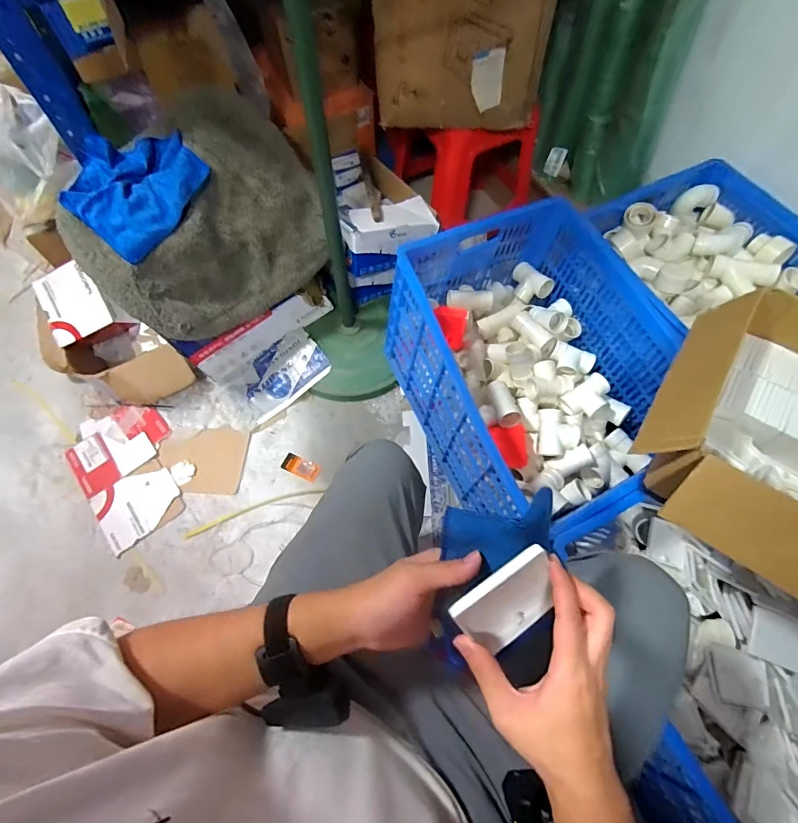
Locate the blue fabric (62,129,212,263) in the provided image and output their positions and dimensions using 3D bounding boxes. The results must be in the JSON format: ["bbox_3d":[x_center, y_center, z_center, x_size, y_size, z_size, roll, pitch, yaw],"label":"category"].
[{"bbox_3d":[-0.594,-0.498,0.996,0.239,0.132,0.282,41,71,17],"label":"blue fabric"}]

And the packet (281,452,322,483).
[{"bbox_3d":[-0.277,0.158,1.229,0.111,0.009,0.052,23,67,10],"label":"packet"}]

